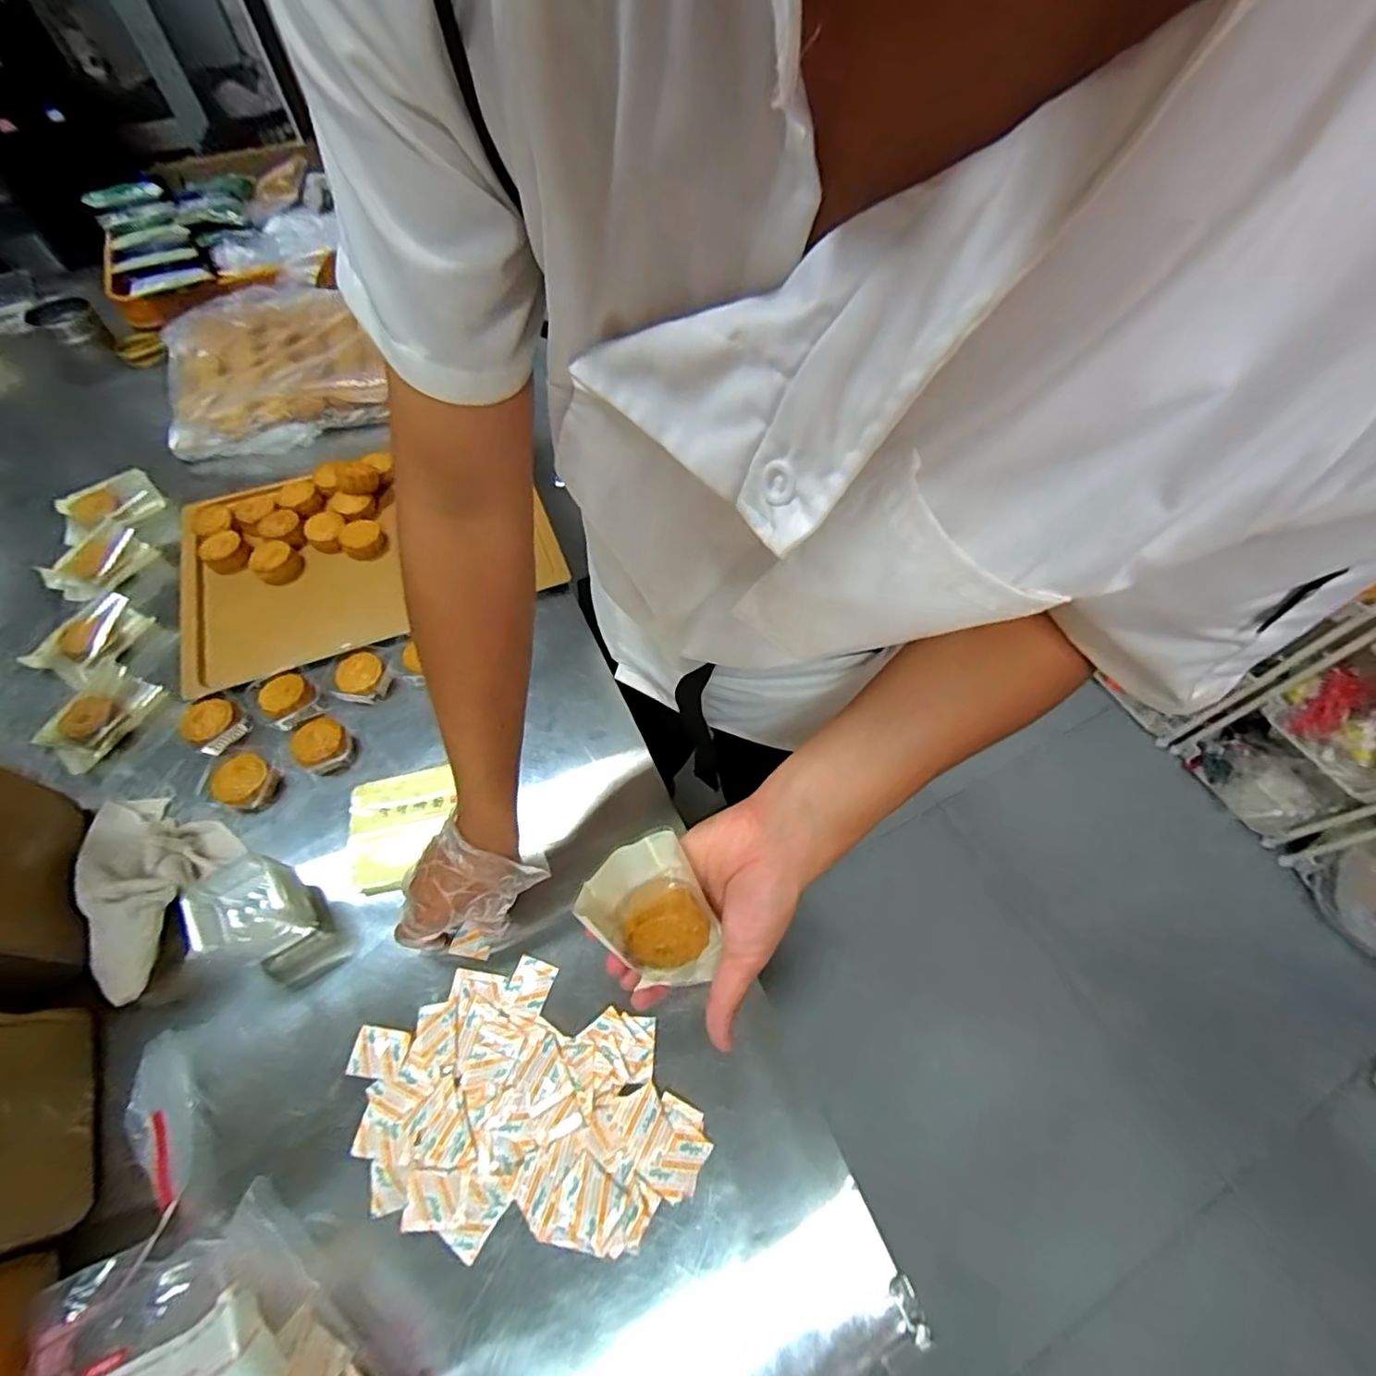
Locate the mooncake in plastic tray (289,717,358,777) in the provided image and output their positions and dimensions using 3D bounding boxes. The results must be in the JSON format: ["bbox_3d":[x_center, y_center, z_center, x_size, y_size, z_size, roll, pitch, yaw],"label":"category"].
[{"bbox_3d":[-0.365,0.057,0.601,0.050,0.032,0.056,-39,68,-20],"label":"mooncake in plastic tray"}]

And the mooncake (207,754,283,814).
[{"bbox_3d":[-0.430,0.093,0.584,0.056,0.025,0.049,22,63,11],"label":"mooncake"}]

